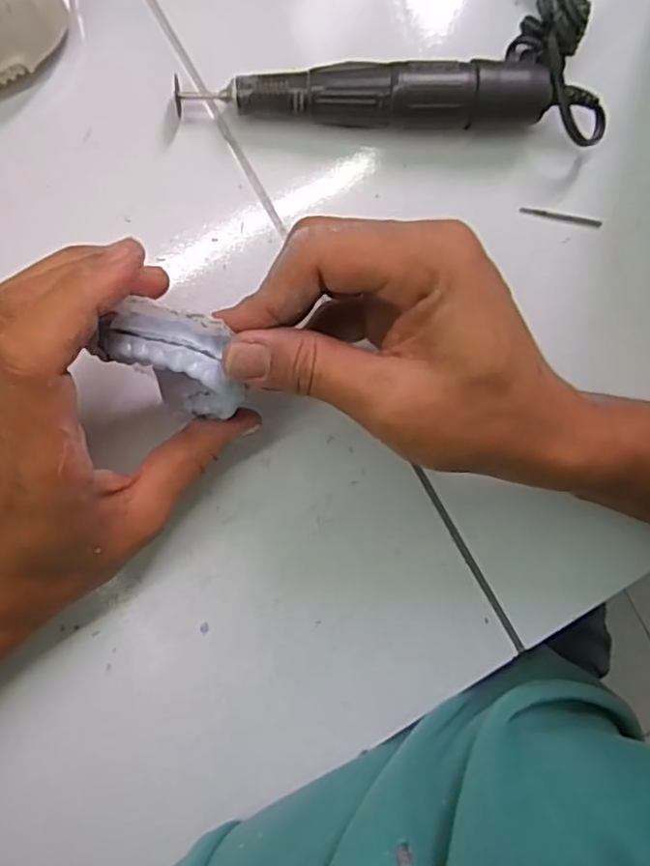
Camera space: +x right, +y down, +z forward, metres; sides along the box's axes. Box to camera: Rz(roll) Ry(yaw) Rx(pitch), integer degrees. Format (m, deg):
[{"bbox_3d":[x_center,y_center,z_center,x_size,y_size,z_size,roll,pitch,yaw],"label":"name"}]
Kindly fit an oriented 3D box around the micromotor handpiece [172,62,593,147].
[{"bbox_3d":[0.033,-0.156,0.295,0.198,0.029,0.027,0,94,-7],"label":"micromotor handpiece"}]

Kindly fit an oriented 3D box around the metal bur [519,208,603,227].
[{"bbox_3d":[0.121,-0.110,0.323,0.043,0.005,0.004,7,94,-7],"label":"metal bur"}]

